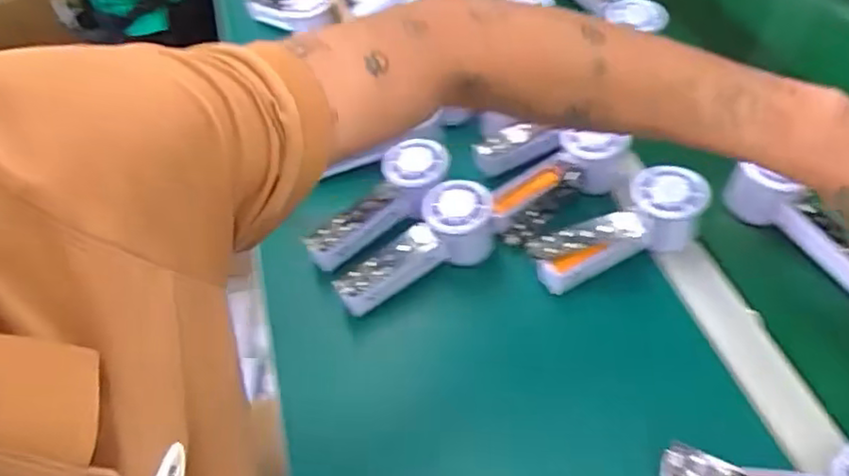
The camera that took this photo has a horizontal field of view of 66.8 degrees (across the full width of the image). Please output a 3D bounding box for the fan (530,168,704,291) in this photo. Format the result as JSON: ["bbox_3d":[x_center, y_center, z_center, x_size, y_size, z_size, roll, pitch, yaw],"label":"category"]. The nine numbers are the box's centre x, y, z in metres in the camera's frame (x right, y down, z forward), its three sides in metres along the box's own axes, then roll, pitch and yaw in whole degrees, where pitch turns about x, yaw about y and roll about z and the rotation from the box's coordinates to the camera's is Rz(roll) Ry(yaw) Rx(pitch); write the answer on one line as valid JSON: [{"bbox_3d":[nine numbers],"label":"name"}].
[{"bbox_3d":[0.168,-0.008,0.553,0.157,0.053,0.056,-28,53,0],"label":"fan"}]

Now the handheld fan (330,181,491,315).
[{"bbox_3d":[-0.010,0.007,0.560,0.147,0.055,0.050,-23,53,-13],"label":"handheld fan"}]

